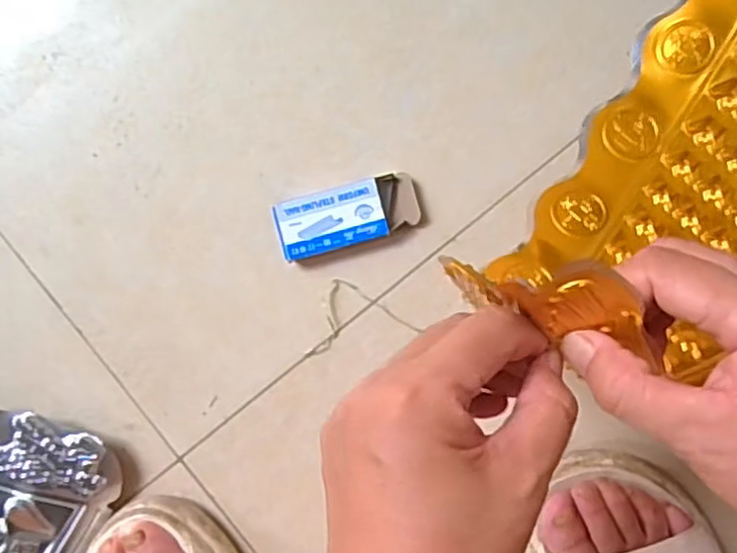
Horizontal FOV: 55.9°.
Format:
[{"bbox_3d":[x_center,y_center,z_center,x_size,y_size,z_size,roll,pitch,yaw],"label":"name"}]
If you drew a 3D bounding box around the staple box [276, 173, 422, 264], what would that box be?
[{"bbox_3d":[-0.014,-0.040,0.458,0.093,0.016,0.040,-15,88,-2],"label":"staple box"}]

